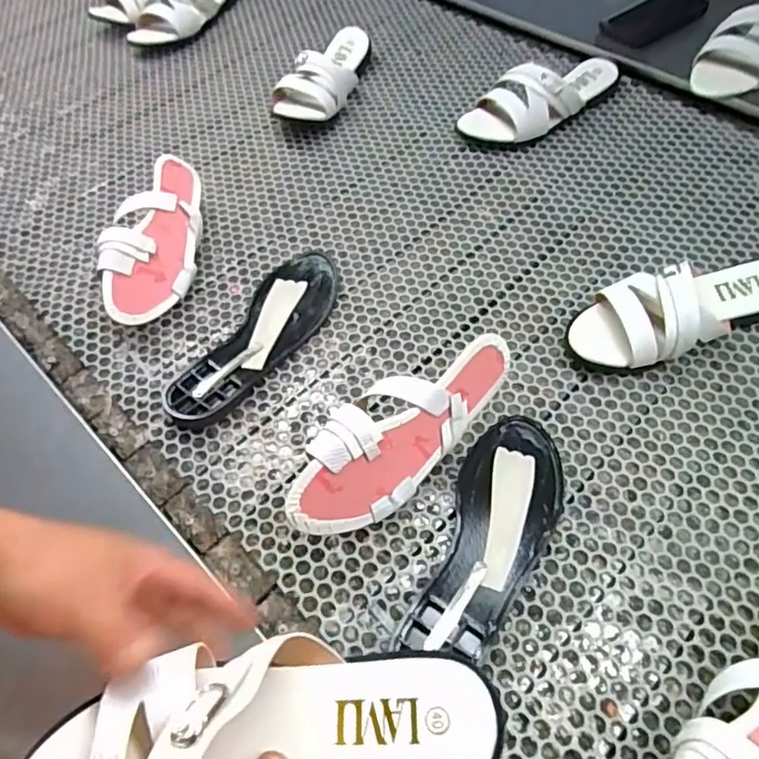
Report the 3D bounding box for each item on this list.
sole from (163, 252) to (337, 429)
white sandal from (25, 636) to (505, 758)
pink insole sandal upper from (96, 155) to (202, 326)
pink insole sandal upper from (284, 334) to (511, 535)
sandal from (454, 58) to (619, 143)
[{"bbox_3d":[-0.122,-0.048,0.628,0.081,0.022,0.252,21,60,18],"label":"sole"},{"bbox_3d":[-0.058,0.182,0.294,0.223,0.059,0.093,-7,55,-6],"label":"white sandal"},{"bbox_3d":[-0.257,-0.167,0.674,0.097,0.040,0.229,23,59,-31],"label":"pink insole sandal upper"},{"bbox_3d":[0.015,0.044,0.522,0.085,0.082,0.238,36,65,25],"label":"pink insole sandal upper"},{"bbox_3d":[0.217,-0.381,0.789,0.220,0.088,0.080,-33,60,-18],"label":"sandal"}]

